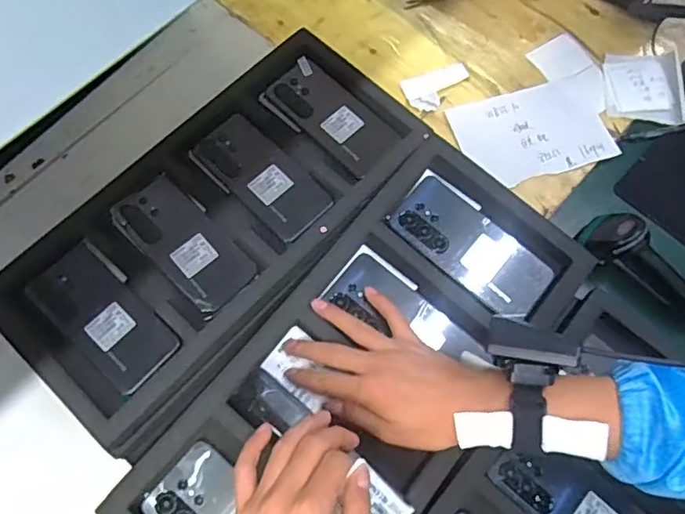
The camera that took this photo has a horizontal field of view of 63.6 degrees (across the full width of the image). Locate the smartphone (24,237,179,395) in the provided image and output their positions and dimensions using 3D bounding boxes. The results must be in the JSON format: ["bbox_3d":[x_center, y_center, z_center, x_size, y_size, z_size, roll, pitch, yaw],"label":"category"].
[{"bbox_3d":[-0.245,0.059,0.571,0.162,0.009,0.077,41,74,12],"label":"smartphone"}]

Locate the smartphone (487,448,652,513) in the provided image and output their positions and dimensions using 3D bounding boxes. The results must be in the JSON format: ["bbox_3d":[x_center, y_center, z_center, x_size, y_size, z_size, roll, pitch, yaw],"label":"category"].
[{"bbox_3d":[0.228,0.235,0.528,0.159,0.005,0.078,40,74,12],"label":"smartphone"}]

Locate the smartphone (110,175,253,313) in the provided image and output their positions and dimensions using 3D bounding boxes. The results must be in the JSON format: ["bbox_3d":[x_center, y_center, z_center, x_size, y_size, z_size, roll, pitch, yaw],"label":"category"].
[{"bbox_3d":[-0.171,-0.017,0.599,0.165,0.007,0.076,43,74,13],"label":"smartphone"}]

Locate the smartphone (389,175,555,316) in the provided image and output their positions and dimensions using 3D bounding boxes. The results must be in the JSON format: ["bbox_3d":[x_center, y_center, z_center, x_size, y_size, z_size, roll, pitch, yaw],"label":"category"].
[{"bbox_3d":[0.134,-0.009,0.575,0.168,0.015,0.077,41,74,6],"label":"smartphone"}]

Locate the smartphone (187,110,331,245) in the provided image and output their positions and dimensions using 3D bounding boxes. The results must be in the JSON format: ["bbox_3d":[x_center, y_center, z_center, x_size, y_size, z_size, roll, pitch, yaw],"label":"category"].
[{"bbox_3d":[-0.093,-0.091,0.628,0.079,0.004,0.165,-42,76,-15],"label":"smartphone"}]

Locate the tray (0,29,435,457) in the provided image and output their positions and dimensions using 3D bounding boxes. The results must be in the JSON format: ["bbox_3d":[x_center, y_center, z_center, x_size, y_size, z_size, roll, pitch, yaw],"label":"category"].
[{"bbox_3d":[-0.130,-0.049,0.605,0.225,0.027,0.473,41,74,12],"label":"tray"}]

